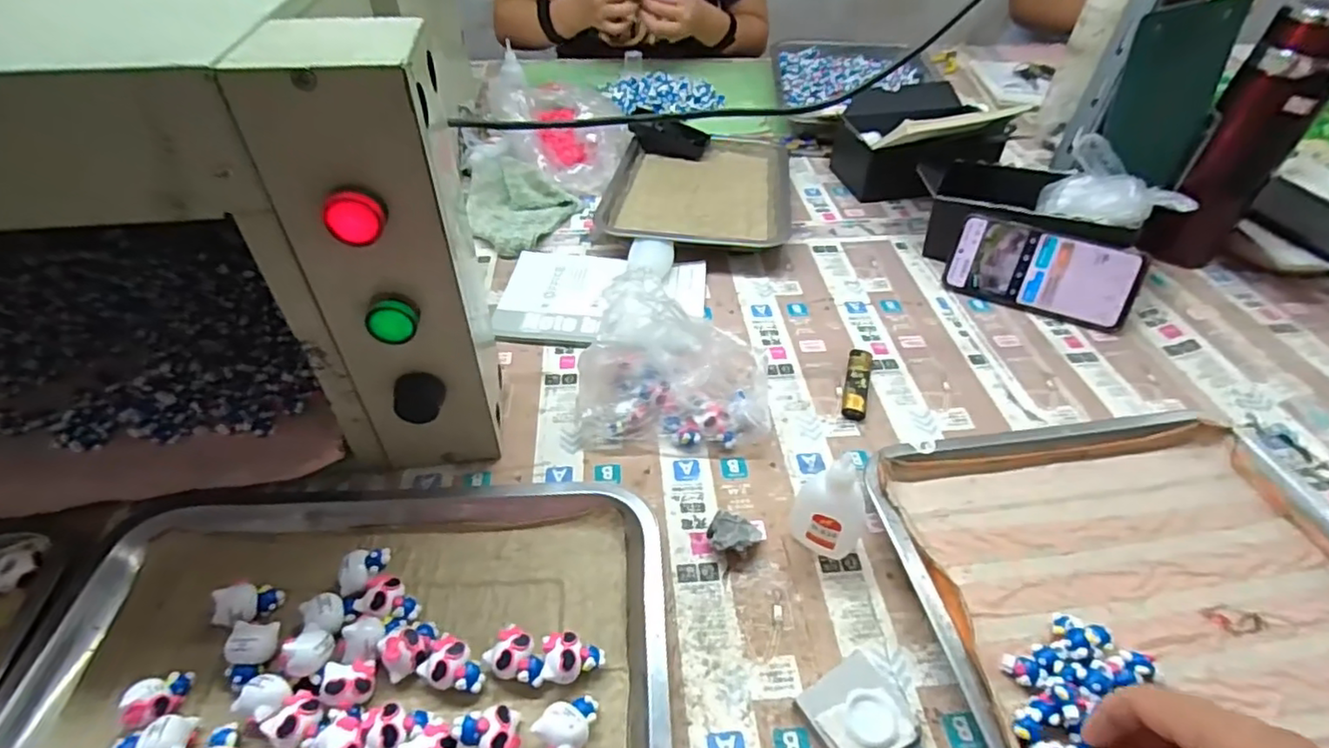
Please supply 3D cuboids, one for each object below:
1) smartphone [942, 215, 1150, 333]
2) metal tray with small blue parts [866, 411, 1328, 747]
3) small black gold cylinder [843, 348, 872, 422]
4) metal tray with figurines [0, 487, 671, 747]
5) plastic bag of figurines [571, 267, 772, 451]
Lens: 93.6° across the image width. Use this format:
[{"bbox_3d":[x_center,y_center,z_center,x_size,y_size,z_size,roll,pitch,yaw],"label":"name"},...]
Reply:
[{"bbox_3d":[0.373,-0.103,0.621,0.165,0.080,0.010,21,13,20],"label":"smartphone"},{"bbox_3d":[0.331,0.131,0.398,0.346,0.026,0.268,-6,44,-7],"label":"metal tray with small blue parts"},{"bbox_3d":[0.167,0.008,0.540,0.020,0.014,0.081,13,45,12],"label":"small black gold cylinder"},{"bbox_3d":[-0.175,0.168,0.340,0.347,0.026,0.271,-1,44,-3],"label":"metal tray with figurines"},{"bbox_3d":[0.006,-0.009,0.490,0.147,0.095,0.100,2,44,1],"label":"plastic bag of figurines"}]

